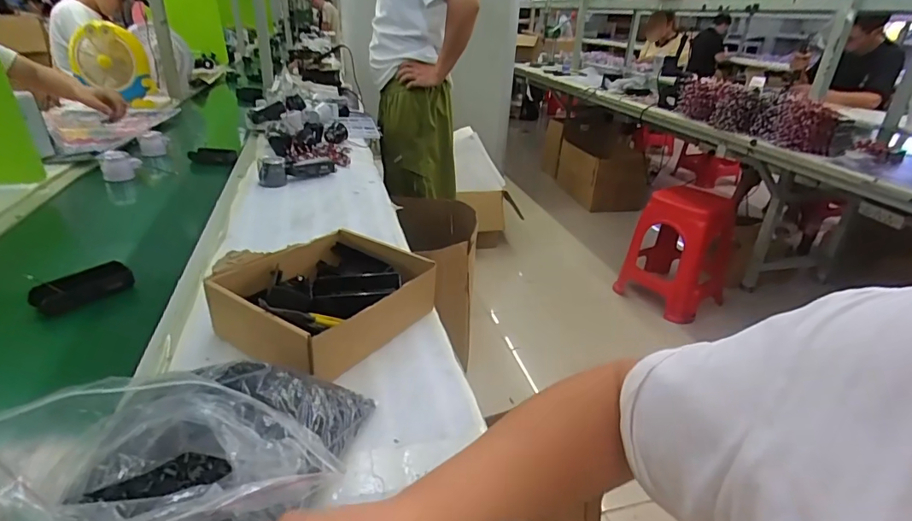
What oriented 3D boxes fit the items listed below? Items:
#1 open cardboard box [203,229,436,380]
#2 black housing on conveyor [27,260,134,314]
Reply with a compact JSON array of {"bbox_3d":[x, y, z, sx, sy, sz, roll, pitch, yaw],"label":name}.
[{"bbox_3d":[-0.154,0.039,0.576,0.175,0.077,0.217,20,32,29],"label":"open cardboard box"},{"bbox_3d":[-0.486,0.036,0.623,0.105,0.037,0.041,-21,36,-38],"label":"black housing on conveyor"}]

